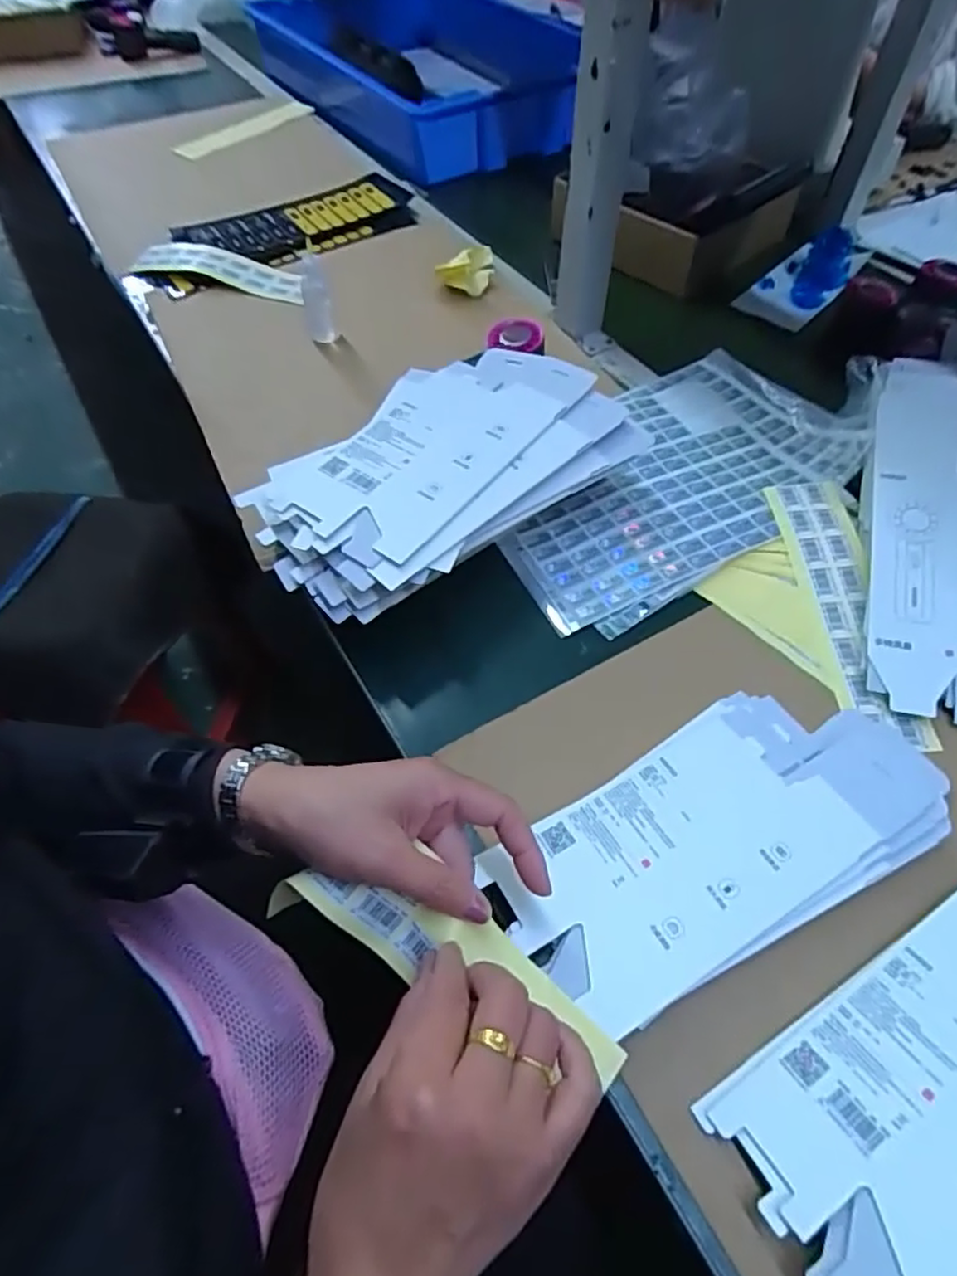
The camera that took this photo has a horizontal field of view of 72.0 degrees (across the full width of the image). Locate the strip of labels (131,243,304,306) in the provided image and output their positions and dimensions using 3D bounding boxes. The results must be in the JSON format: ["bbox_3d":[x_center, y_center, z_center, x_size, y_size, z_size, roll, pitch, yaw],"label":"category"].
[{"bbox_3d":[-0.326,-0.464,0.832,0.257,0.024,0.063,18,57,12],"label":"strip of labels"}]

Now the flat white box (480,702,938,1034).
[{"bbox_3d":[0.157,0.119,0.420,0.294,0.016,0.133,-22,58,-15],"label":"flat white box"}]

